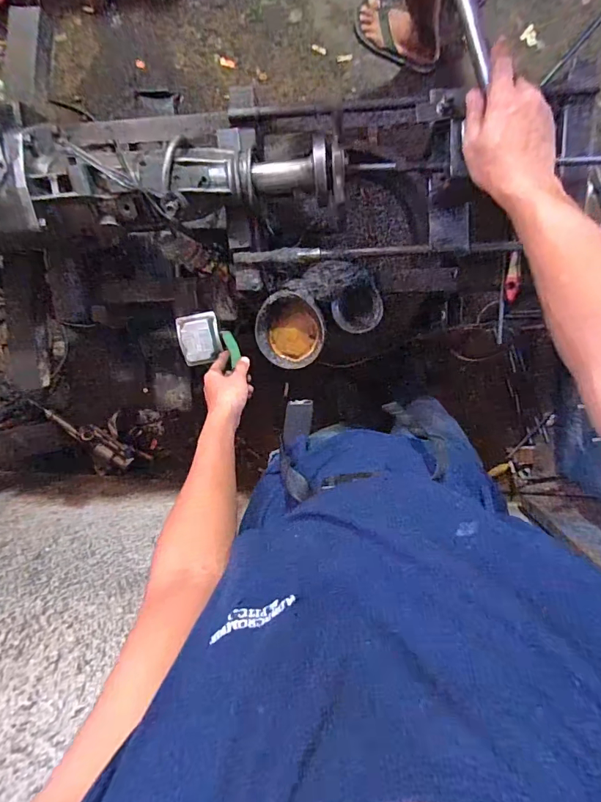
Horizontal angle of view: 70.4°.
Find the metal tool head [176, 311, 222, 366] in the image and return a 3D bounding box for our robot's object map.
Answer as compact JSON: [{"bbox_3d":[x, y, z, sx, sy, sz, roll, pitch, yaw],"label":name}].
[{"bbox_3d":[-0.180,-0.110,0.755,0.073,0.026,0.089,-8,98,7],"label":"metal tool head"}]

